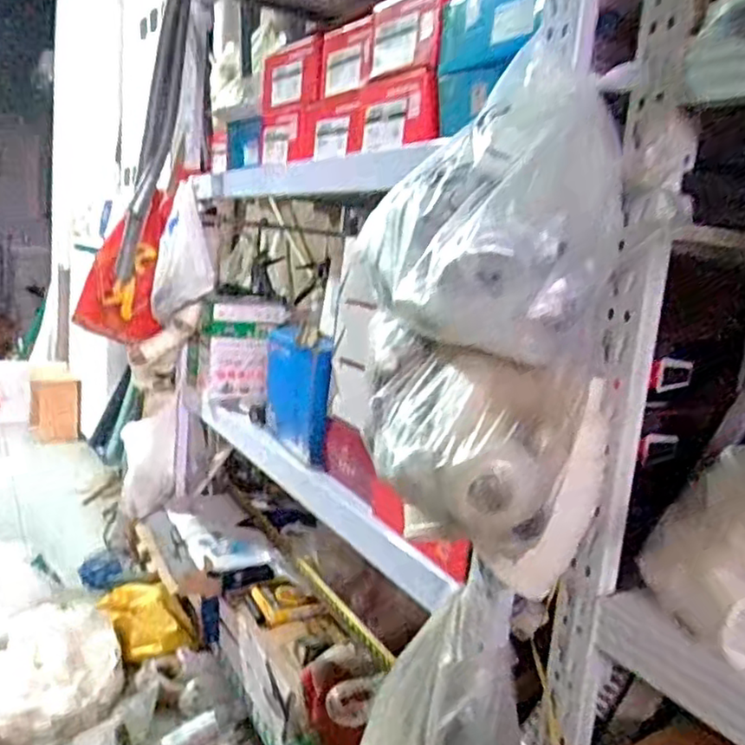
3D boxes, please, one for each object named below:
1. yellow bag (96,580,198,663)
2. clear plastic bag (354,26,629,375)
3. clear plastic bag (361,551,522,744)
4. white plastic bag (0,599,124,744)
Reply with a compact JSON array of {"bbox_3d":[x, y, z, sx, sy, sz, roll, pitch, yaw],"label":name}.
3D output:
[{"bbox_3d":[-0.502,0.546,1.526,0.143,0.111,0.210,-5,14,-41],"label":"yellow bag"},{"bbox_3d":[0.088,-0.145,0.546,0.207,0.220,0.175,7,11,17],"label":"clear plastic bag"},{"bbox_3d":[0.085,0.381,0.745,0.141,0.286,0.183,0,11,-22],"label":"clear plastic bag"},{"bbox_3d":[-0.640,0.582,1.349,0.270,0.165,0.284,-5,13,-40],"label":"white plastic bag"}]

